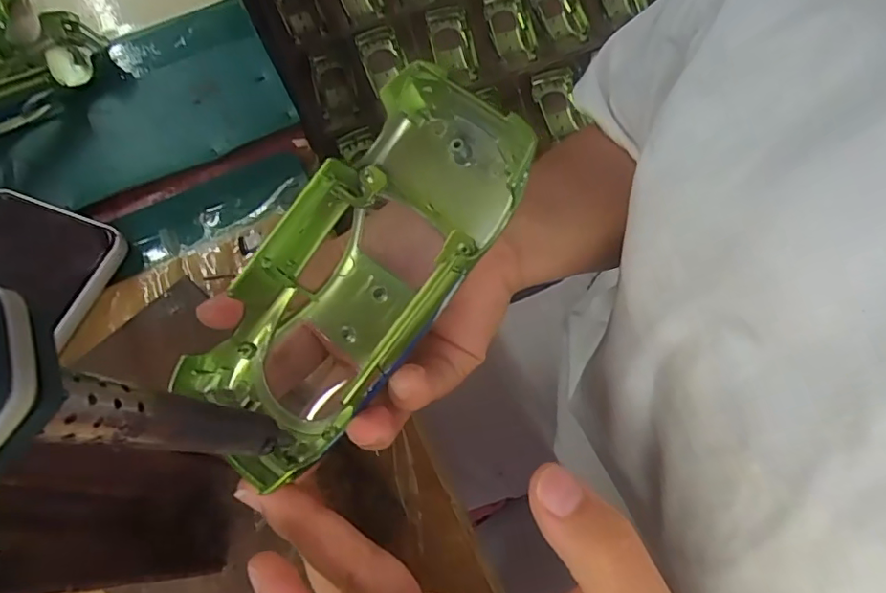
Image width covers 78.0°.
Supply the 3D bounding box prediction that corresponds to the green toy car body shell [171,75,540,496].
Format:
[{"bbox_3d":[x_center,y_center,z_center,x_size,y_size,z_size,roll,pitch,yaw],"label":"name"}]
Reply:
[{"bbox_3d":[-0.029,-0.007,0.179,0.058,0.037,0.134,41,100,18],"label":"green toy car body shell"}]

